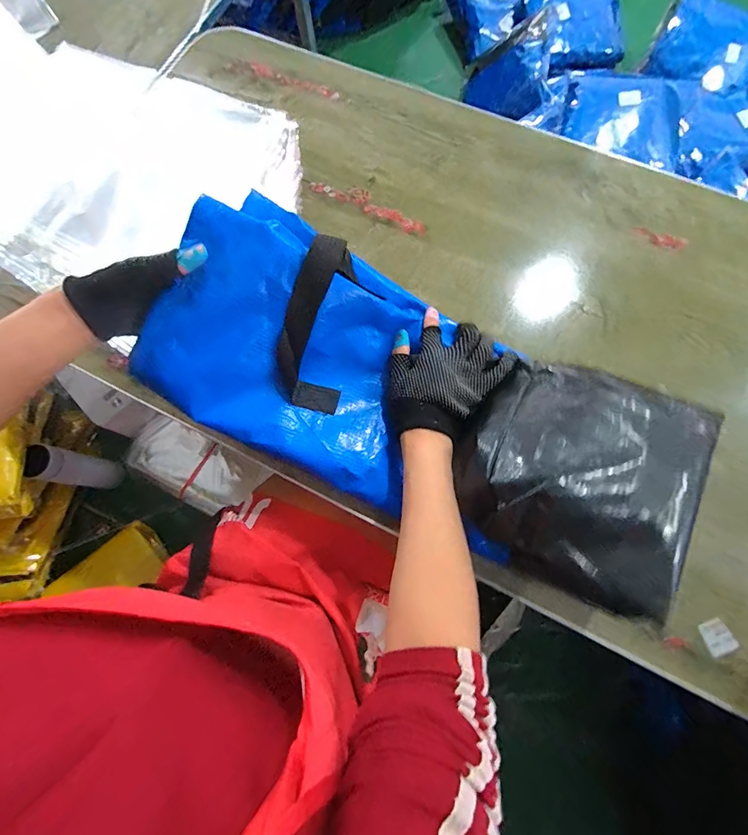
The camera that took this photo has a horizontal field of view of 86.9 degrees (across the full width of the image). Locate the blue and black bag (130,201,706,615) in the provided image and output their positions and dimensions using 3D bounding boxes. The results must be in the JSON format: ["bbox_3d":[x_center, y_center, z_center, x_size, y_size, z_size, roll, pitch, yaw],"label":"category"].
[{"bbox_3d":[0.043,-0.022,0.378,0.495,0.144,0.213,24,76,8],"label":"blue and black bag"}]

